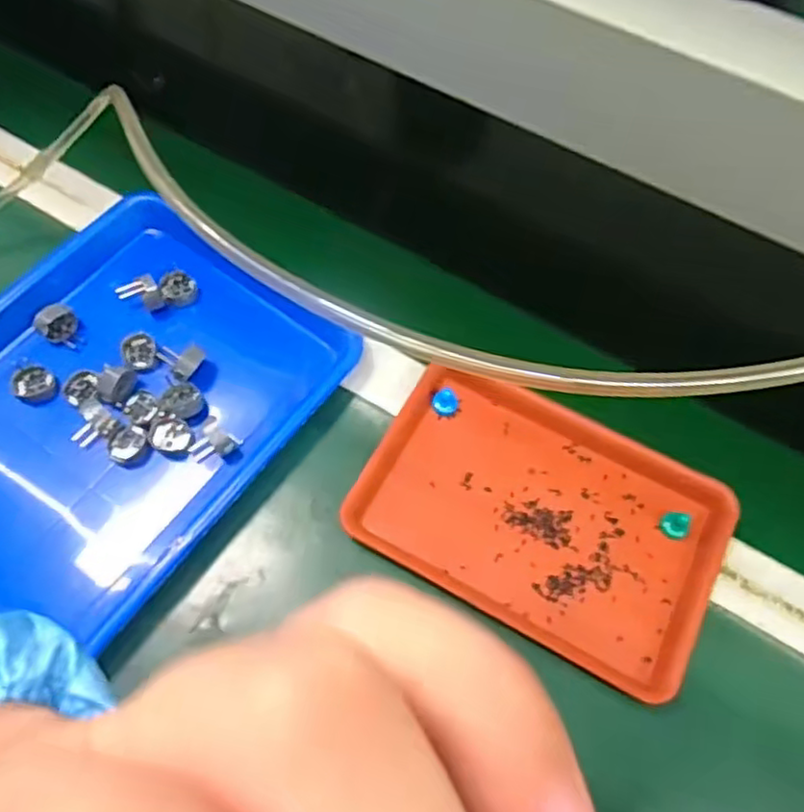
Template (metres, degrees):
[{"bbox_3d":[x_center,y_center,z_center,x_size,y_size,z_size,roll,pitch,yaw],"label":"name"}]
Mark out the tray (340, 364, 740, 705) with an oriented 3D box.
[{"bbox_3d":[0.096,0.071,0.460,0.232,0.025,0.160,28,67,11],"label":"tray"}]

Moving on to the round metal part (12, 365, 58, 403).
[{"bbox_3d":[-0.270,-0.015,0.491,0.028,0.011,0.027,1,64,-2],"label":"round metal part"}]

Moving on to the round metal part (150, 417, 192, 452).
[{"bbox_3d":[-0.165,0.021,0.477,0.028,0.011,0.023,12,65,4],"label":"round metal part"}]

